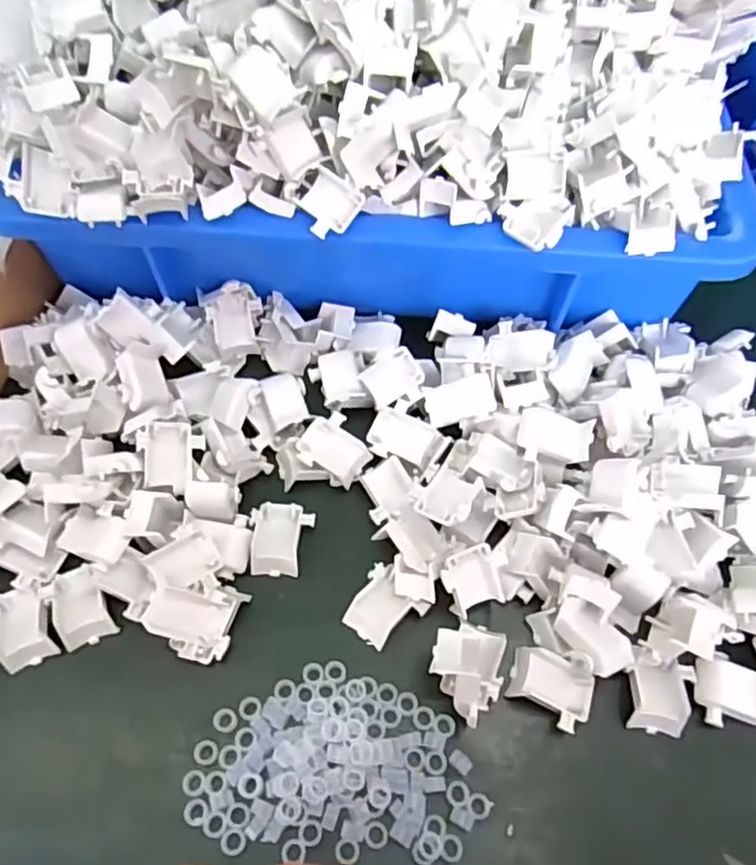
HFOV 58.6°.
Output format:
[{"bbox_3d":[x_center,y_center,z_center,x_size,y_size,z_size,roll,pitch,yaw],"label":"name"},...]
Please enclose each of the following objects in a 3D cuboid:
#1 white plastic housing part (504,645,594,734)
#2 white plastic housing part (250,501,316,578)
[{"bbox_3d":[0.073,0.104,0.276,0.033,0.018,0.028,21,61,9],"label":"white plastic housing part"},{"bbox_3d":[-0.044,0.047,0.308,0.028,0.014,0.032,3,60,-1],"label":"white plastic housing part"}]

